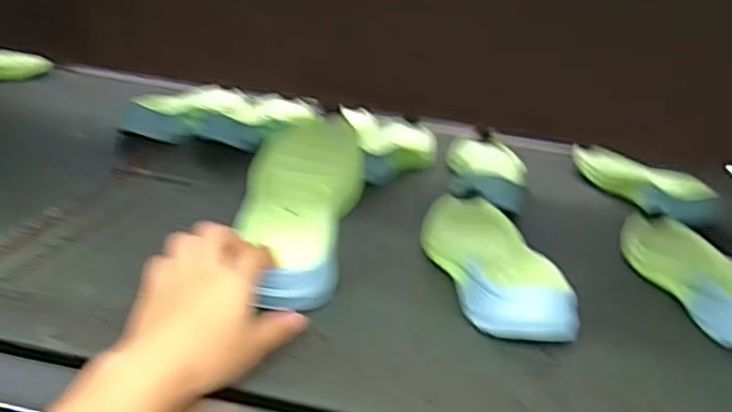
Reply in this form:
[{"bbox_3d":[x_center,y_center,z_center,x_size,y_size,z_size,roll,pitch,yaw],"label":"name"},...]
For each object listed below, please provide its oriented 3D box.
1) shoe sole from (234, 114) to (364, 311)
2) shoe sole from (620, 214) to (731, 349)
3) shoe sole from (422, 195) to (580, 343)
[{"bbox_3d":[-0.054,-0.008,0.562,0.097,0.033,0.267,5,36,-3],"label":"shoe sole"},{"bbox_3d":[0.302,0.052,0.599,0.083,0.035,0.241,5,23,-3],"label":"shoe sole"},{"bbox_3d":[0.104,0.040,0.574,0.091,0.034,0.231,4,23,-4],"label":"shoe sole"}]

